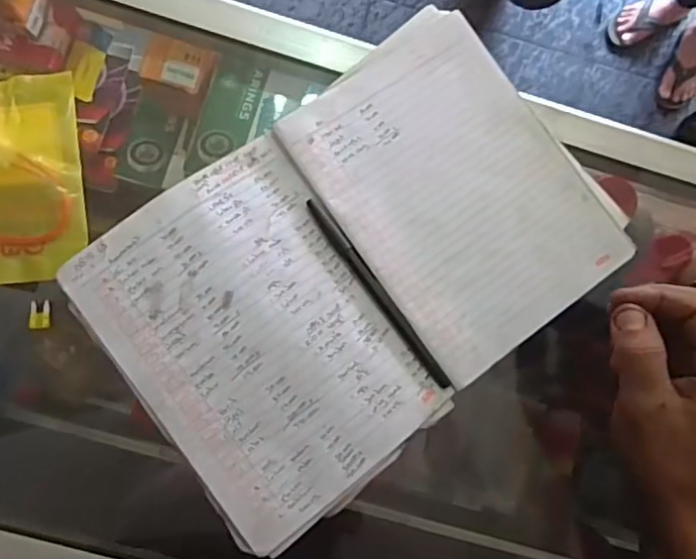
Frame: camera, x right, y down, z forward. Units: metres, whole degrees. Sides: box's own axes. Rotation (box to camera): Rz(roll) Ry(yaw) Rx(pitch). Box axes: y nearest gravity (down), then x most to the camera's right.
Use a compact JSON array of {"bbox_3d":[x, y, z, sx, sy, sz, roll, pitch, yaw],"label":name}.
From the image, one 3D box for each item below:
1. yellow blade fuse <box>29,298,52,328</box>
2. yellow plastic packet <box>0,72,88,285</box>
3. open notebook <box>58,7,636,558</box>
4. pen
[{"bbox_3d":[-0.191,0.022,0.361,0.012,0.006,0.017,-1,85,-5],"label":"yellow blade fuse"},{"bbox_3d":[-0.215,-0.063,0.365,0.092,0.012,0.129,-7,85,-5],"label":"yellow plastic packet"},{"bbox_3d":[0.009,-0.012,0.372,0.318,0.029,0.212,-38,89,-7],"label":"open notebook"},{"bbox_3d":[0.019,0.009,0.374,0.010,0.005,0.145,-36,89,-7],"label":"pen"}]

